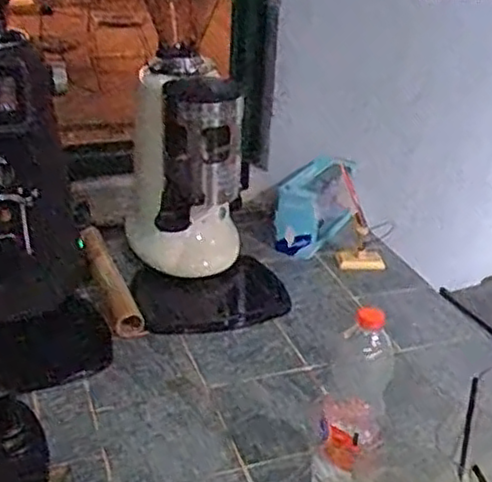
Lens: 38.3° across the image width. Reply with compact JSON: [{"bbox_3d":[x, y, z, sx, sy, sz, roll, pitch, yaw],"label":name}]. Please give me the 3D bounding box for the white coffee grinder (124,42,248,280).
[{"bbox_3d":[-0.093,-0.108,1.167,0.167,0.357,0.209,3,27,2],"label":"white coffee grinder"}]

